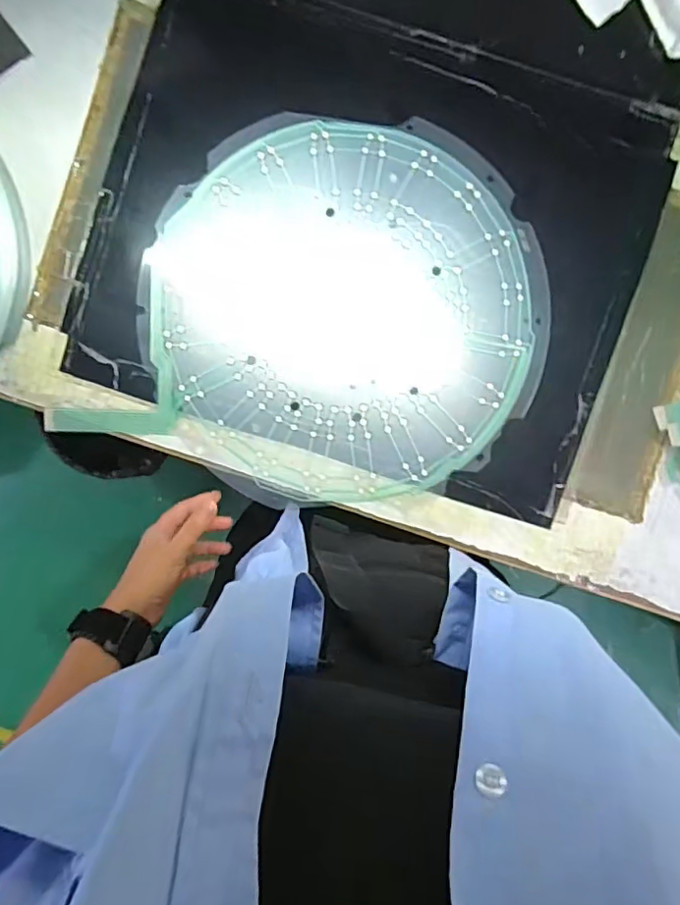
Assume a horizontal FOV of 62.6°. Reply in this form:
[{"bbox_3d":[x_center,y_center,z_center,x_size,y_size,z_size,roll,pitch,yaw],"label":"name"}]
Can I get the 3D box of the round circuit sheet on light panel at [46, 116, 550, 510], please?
[{"bbox_3d":[-0.016,-0.125,0.518,0.398,0.004,0.339,-1,93,0],"label":"round circuit sheet on light panel"}]

